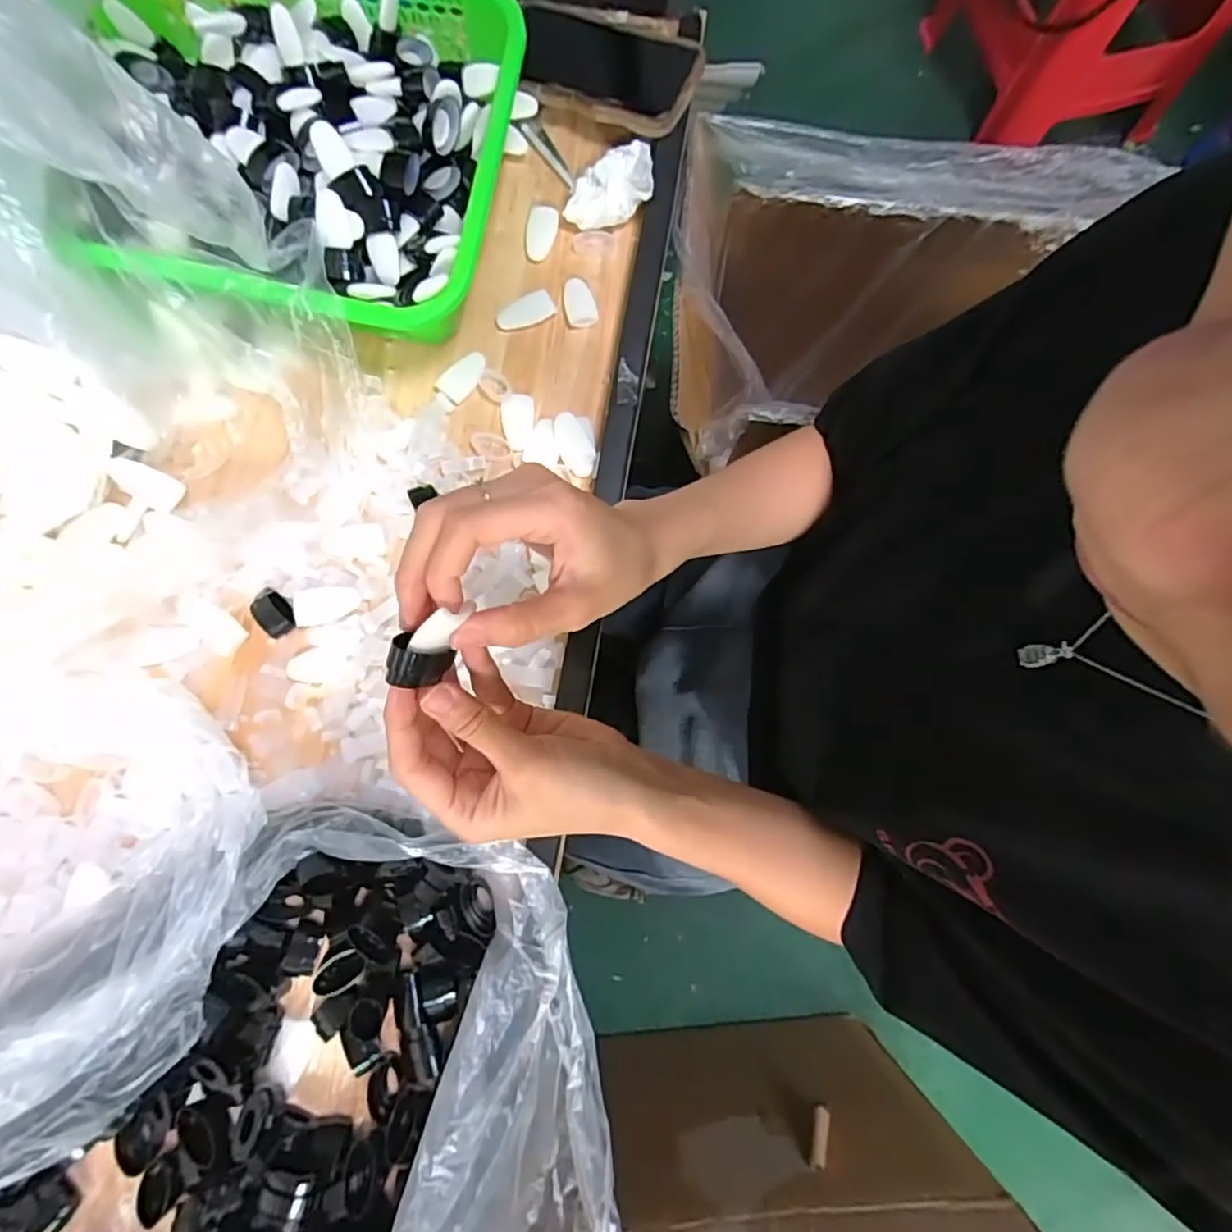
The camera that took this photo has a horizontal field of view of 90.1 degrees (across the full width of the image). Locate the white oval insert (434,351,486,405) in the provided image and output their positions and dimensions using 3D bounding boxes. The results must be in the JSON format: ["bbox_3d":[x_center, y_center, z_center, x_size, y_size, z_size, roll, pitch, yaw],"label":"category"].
[{"bbox_3d":[-0.118,-0.185,0.470,0.027,0.008,0.041,38,81,6],"label":"white oval insert"}]

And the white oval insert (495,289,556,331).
[{"bbox_3d":[-0.071,-0.236,0.479,0.045,0.010,0.020,-25,81,-5],"label":"white oval insert"}]

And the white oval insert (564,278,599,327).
[{"bbox_3d":[-0.030,-0.247,0.482,0.022,0.007,0.044,-16,80,-3],"label":"white oval insert"}]

